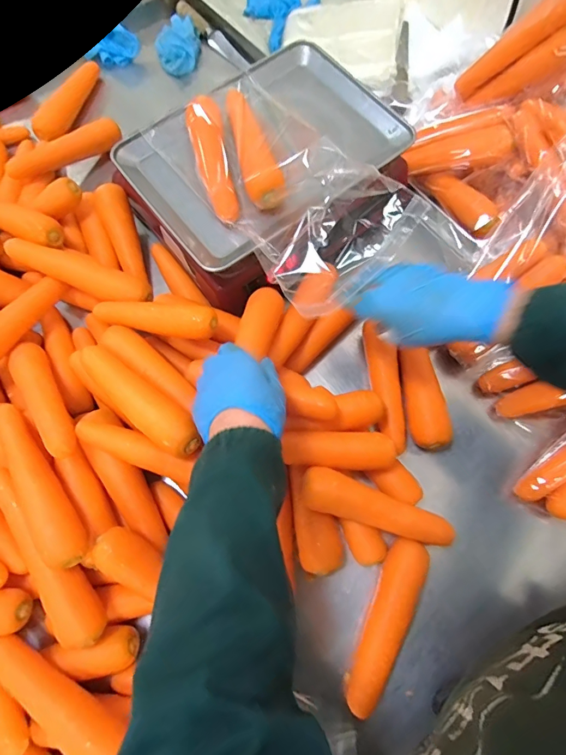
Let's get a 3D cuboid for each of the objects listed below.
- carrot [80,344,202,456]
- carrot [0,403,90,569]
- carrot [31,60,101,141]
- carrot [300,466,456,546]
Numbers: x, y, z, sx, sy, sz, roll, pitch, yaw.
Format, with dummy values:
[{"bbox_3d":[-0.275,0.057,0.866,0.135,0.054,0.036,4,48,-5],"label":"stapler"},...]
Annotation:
[{"bbox_3d":[-0.153,0.023,0.442,0.171,0.041,0.043,35,73,12],"label":"carrot"},{"bbox_3d":[-0.257,0.103,0.430,0.036,0.035,0.196,-34,73,-12],"label":"carrot"},{"bbox_3d":[-0.366,-0.474,0.716,0.039,0.031,0.177,17,70,6],"label":"carrot"},{"bbox_3d":[0.097,0.142,0.445,0.171,0.048,0.042,22,70,-7],"label":"carrot"}]

